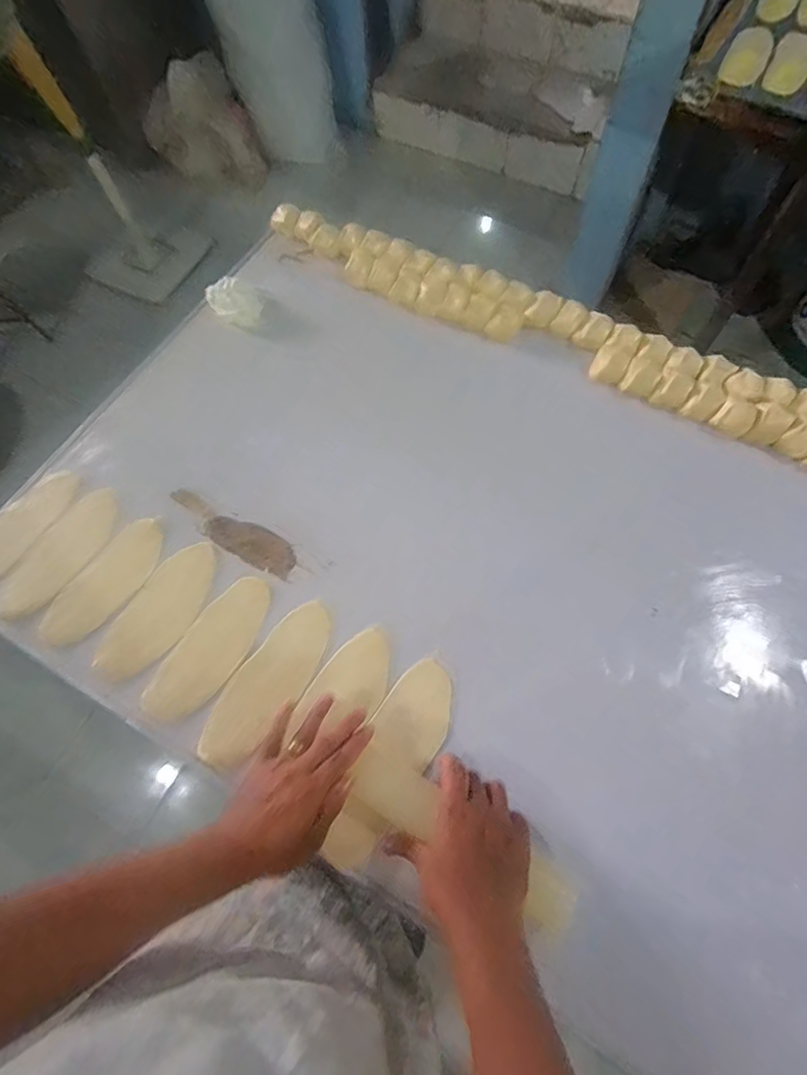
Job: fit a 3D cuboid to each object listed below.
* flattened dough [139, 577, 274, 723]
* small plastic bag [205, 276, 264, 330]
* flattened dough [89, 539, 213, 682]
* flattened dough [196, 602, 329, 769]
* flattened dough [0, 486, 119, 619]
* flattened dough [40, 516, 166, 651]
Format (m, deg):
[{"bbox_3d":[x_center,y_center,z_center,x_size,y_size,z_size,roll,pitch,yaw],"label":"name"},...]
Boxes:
[{"bbox_3d":[-0.225,0.130,0.603,0.075,0.011,0.182,32,73,13],"label":"flattened dough"},{"bbox_3d":[-0.259,-0.372,0.801,0.094,0.018,0.073,32,73,13],"label":"small plastic bag"},{"bbox_3d":[-0.294,0.089,0.623,0.078,0.006,0.182,29,72,12],"label":"flattened dough"},{"bbox_3d":[-0.152,0.163,0.582,0.071,0.010,0.195,35,74,14],"label":"flattened dough"},{"bbox_3d":[-0.435,0.019,0.652,0.076,0.005,0.190,32,73,13],"label":"flattened dough"},{"bbox_3d":[-0.367,0.053,0.639,0.072,0.008,0.184,35,74,14],"label":"flattened dough"}]

